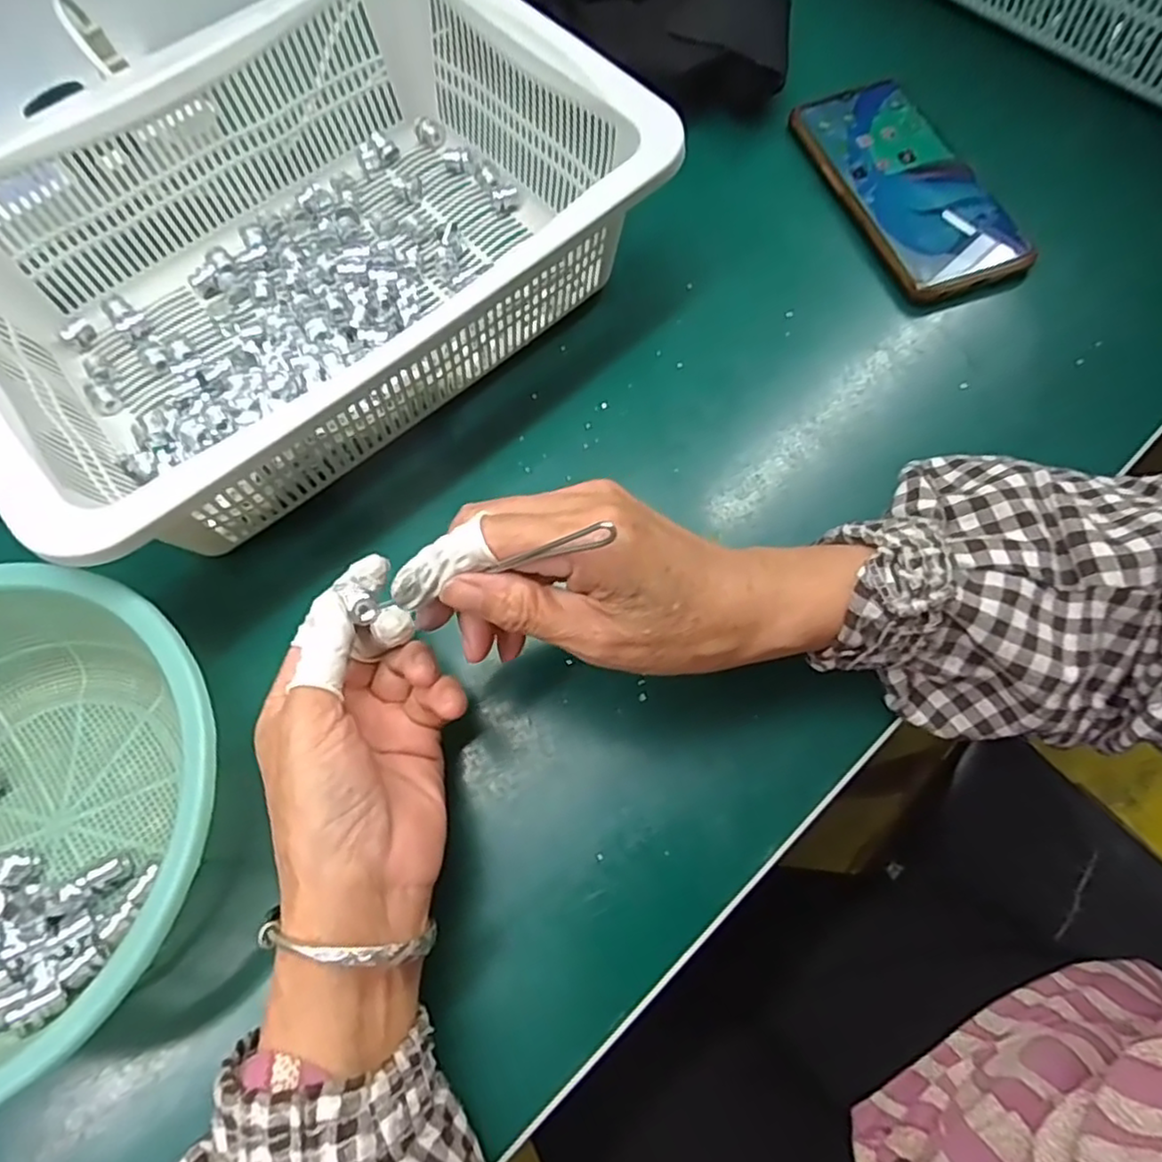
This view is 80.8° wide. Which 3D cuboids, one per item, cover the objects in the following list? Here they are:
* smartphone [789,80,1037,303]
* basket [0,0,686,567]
[{"bbox_3d":[0.189,-0.231,0.401,0.071,0.017,0.161,-20,68,-5],"label":"smartphone"},{"bbox_3d":[-0.154,-0.177,0.356,0.319,0.089,0.277,-40,71,-13],"label":"basket"}]

